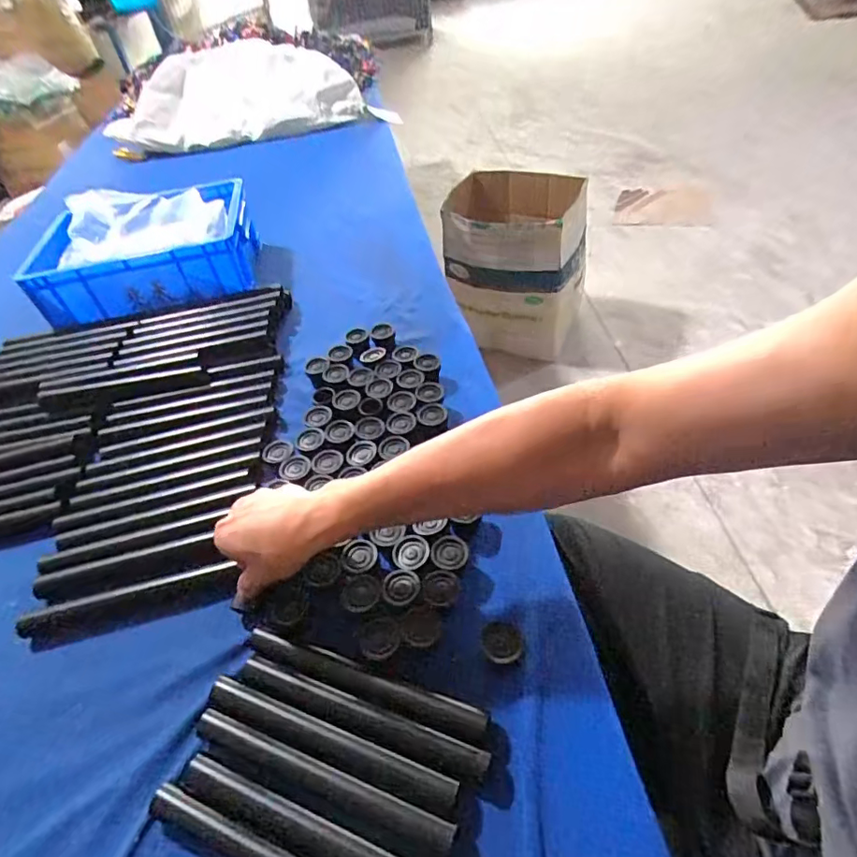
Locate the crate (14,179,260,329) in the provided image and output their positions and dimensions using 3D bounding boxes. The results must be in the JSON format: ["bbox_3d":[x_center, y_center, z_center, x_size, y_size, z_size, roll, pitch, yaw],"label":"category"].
[{"bbox_3d":[-0.478,-0.309,0.907,0.347,0.118,0.265,-20,49,-9],"label":"crate"}]

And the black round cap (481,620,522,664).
[{"bbox_3d":[0.062,0.180,0.450,0.033,0.010,0.040,8,44,10],"label":"black round cap"}]

